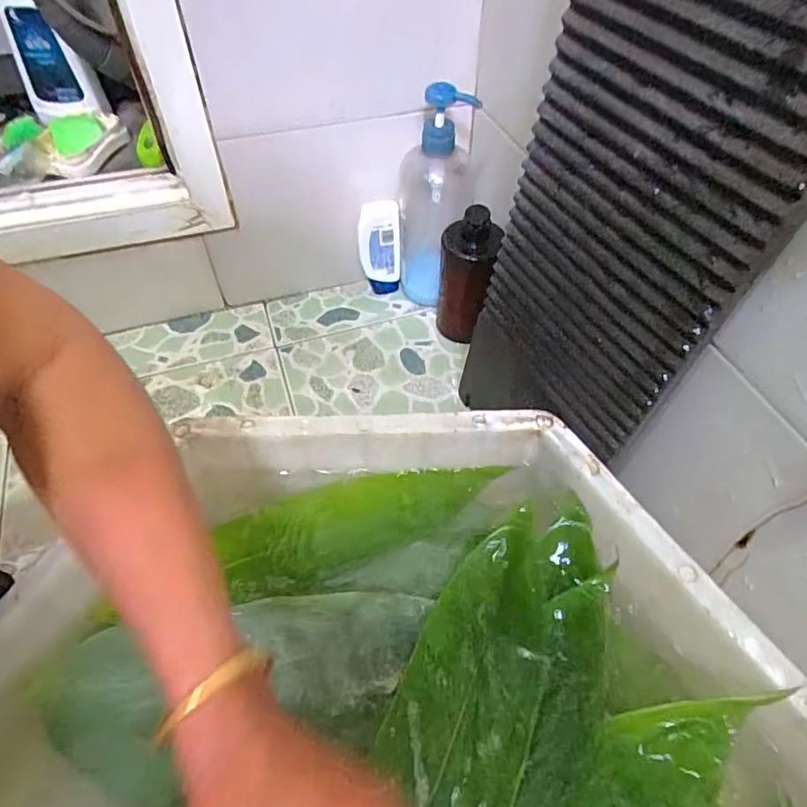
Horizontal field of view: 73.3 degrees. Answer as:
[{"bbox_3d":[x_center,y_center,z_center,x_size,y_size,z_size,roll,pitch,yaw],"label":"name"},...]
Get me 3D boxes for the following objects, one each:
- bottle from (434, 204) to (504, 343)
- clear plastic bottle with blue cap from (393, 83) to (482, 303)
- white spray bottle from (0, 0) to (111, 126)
[{"bbox_3d":[0.074,-0.144,0.626,0.064,0.156,0.065,6,53,4],"label":"bottle"},{"bbox_3d":[0.034,-0.220,0.627,0.085,0.248,0.070,4,53,3],"label":"clear plastic bottle with blue cap"},{"bbox_3d":[-0.423,-0.446,0.599,0.094,0.246,0.037,19,54,15],"label":"white spray bottle"}]

